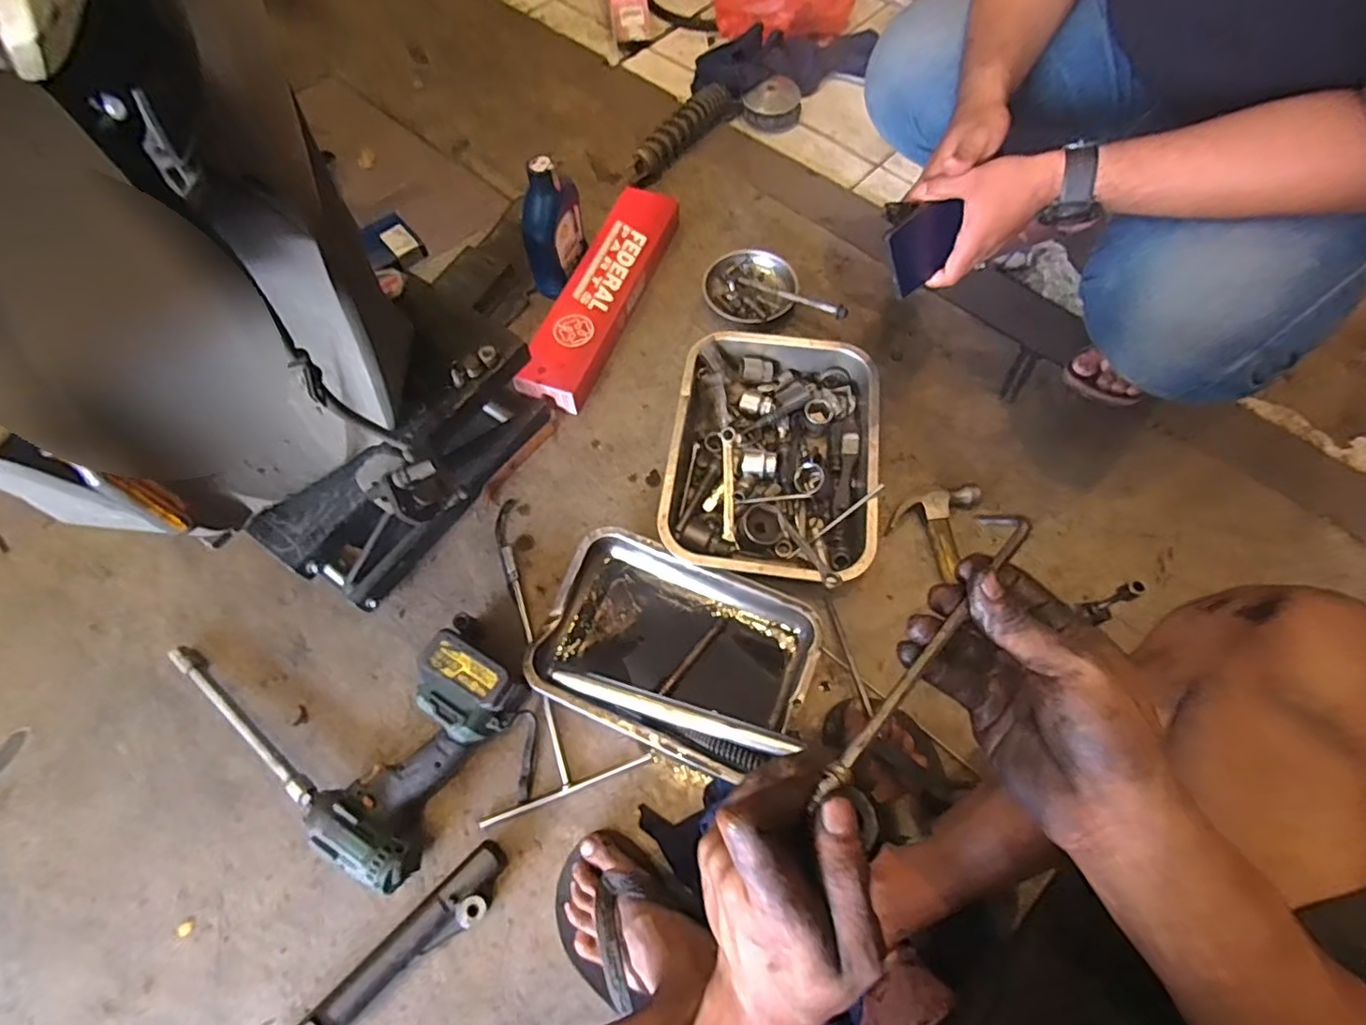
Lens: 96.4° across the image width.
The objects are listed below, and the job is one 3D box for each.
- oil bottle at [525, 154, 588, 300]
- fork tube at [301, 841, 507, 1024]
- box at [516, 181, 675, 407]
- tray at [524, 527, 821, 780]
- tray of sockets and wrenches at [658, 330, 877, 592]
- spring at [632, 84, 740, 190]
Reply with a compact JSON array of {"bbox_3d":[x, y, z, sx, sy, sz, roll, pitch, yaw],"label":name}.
[{"bbox_3d":[-0.198,-0.430,0.937,0.060,0.203,0.107,23,68,12],"label":"oil bottle"},{"bbox_3d":[-0.302,0.455,0.598,0.294,0.035,0.050,-38,69,-17],"label":"fork tube"},{"bbox_3d":[-0.129,-0.347,0.972,0.111,0.056,0.428,18,66,10],"label":"box"},{"bbox_3d":[-0.003,0.164,0.721,0.321,0.055,0.210,20,65,10],"label":"tray"},{"bbox_3d":[0.119,-0.072,0.820,0.260,0.073,0.348,8,63,5],"label":"tray of sockets and wrenches"},{"bbox_3d":[-0.002,-0.710,1.149,0.063,0.059,0.315,32,67,16],"label":"spring"}]

